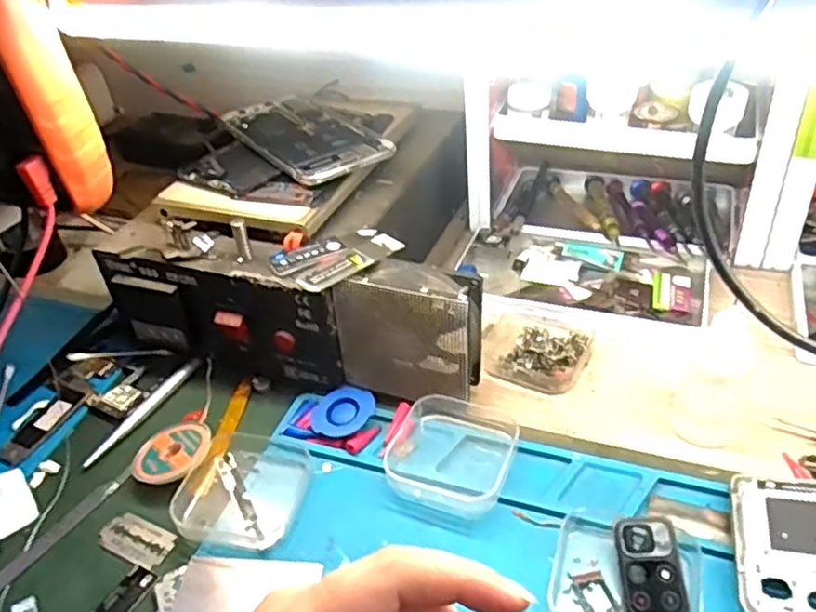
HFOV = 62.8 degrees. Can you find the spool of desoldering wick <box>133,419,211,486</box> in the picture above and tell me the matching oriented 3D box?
[{"bbox_3d":[-0.135,0.084,0.386,0.042,0.012,0.045,-4,38,3],"label":"spool of desoldering wick"}]

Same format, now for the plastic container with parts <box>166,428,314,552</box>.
[{"bbox_3d":[-0.087,0.096,0.362,0.063,0.013,0.069,5,39,15],"label":"plastic container with parts"}]

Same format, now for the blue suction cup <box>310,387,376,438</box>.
[{"bbox_3d":[-0.038,0.063,0.392,0.033,0.011,0.036,-4,38,3],"label":"blue suction cup"}]

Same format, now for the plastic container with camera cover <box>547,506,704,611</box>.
[{"bbox_3d":[0.097,0.122,0.299,0.063,0.016,0.065,8,40,18],"label":"plastic container with camera cover"}]

